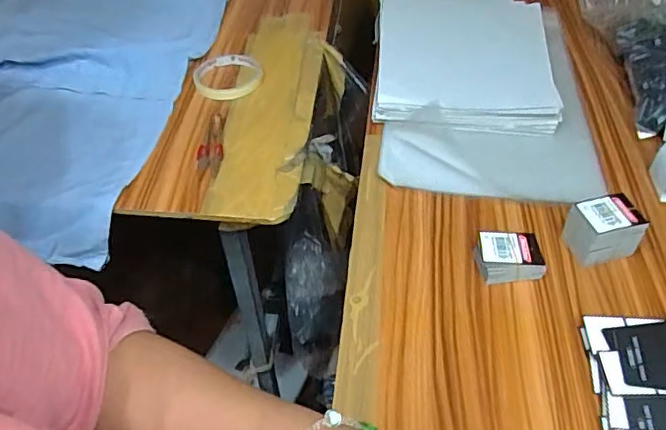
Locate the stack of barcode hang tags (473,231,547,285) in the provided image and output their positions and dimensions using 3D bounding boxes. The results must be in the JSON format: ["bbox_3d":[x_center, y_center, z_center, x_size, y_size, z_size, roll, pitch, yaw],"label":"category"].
[{"bbox_3d":[0.157,0.038,0.496,0.052,0.024,0.045,-3,46,-2],"label":"stack of barcode hang tags"}]

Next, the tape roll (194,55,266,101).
[{"bbox_3d":[-0.133,-0.175,0.707,0.087,0.018,0.083,-4,46,-4],"label":"tape roll"}]

